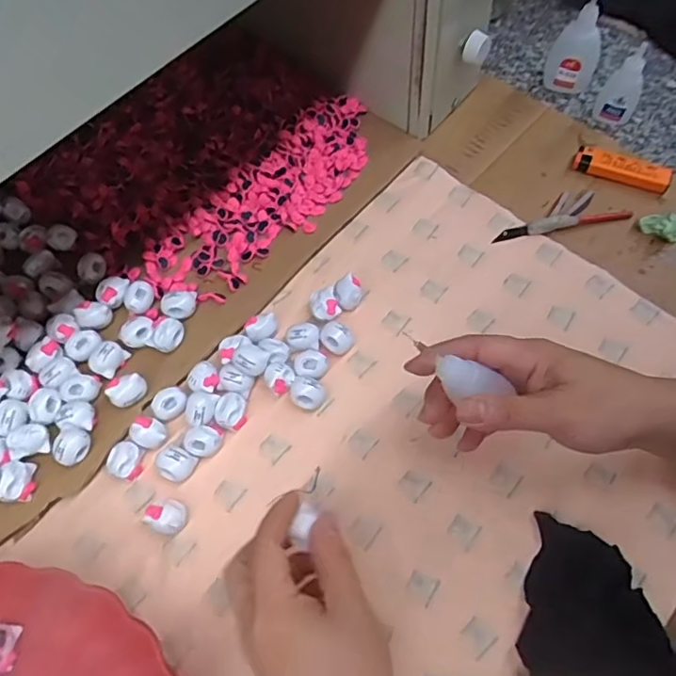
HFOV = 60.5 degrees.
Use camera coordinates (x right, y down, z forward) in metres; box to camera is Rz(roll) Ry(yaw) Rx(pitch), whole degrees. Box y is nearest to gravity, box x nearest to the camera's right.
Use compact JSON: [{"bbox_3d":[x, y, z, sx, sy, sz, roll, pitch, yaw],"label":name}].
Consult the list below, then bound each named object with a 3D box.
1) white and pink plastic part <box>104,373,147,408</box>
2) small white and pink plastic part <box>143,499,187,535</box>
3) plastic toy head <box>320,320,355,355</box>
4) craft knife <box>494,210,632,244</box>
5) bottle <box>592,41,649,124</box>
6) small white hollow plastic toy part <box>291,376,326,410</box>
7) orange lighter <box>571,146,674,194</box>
[{"bbox_3d":[-0.149,0.037,0.409,0.024,0.017,0.018,-36,68,-14],"label":"white and pink plastic part"},{"bbox_3d":[-0.111,0.117,0.379,0.022,0.021,0.021,-1,64,3],"label":"small white and pink plastic part"},{"bbox_3d":[0.000,0.001,0.438,0.025,0.021,0.020,4,65,5],"label":"plastic toy head"},{"bbox_3d":[0.189,-0.096,0.485,0.116,0.009,0.010,-10,64,-1],"label":"craft knife"},{"bbox_3d":[0.254,-0.225,0.511,0.033,0.071,0.024,23,68,13],"label":"bottle"},{"bbox_3d":[-0.022,0.041,0.420,0.022,0.022,0.023,-1,64,3],"label":"small white hollow plastic toy part"},{"bbox_3d":[0.247,-0.147,0.504,0.079,0.013,0.025,20,67,12],"label":"orange lighter"}]

